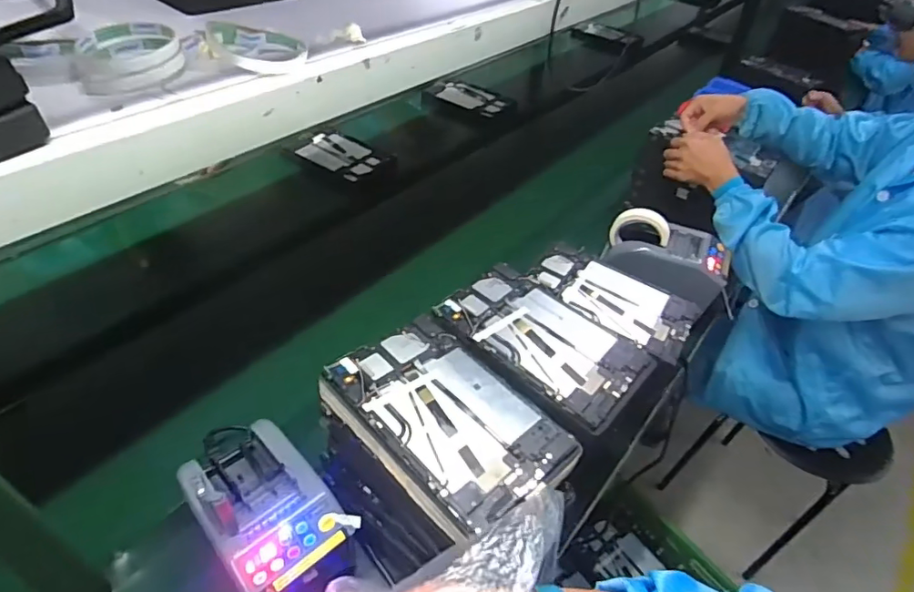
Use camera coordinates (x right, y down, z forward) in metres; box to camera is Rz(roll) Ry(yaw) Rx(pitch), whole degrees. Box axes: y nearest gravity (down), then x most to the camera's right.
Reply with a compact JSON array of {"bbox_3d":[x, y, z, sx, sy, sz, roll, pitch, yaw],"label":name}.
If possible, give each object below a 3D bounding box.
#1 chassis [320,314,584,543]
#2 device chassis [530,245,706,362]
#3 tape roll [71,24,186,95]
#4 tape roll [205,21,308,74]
[{"bbox_3d":[-0.014,0.124,0.543,0.156,0.022,0.238,-29,52,-35],"label":"chassis"},{"bbox_3d":[0.229,0.006,0.776,0.240,0.016,0.153,25,42,15],"label":"device chassis"},{"bbox_3d":[-0.289,-0.210,0.459,0.084,0.028,0.084,-24,51,-26],"label":"tape roll"},{"bbox_3d":[-0.191,-0.236,0.506,0.086,0.019,0.068,-6,57,-25],"label":"tape roll"}]

